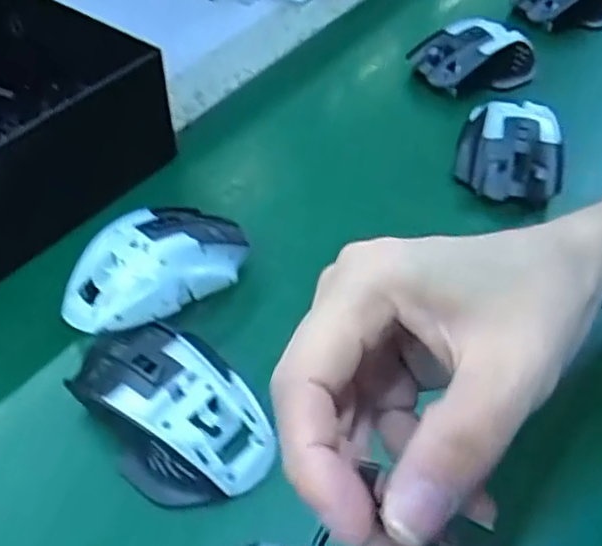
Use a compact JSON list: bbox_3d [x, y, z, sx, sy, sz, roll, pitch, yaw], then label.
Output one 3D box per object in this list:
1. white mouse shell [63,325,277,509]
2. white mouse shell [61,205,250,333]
[{"bbox_3d":[-0.067,0.066,0.361,0.075,0.036,0.116,-35,57,-28],"label":"white mouse shell"},{"bbox_3d":[-0.086,-0.004,0.418,0.115,0.043,0.069,-29,55,-24],"label":"white mouse shell"}]

